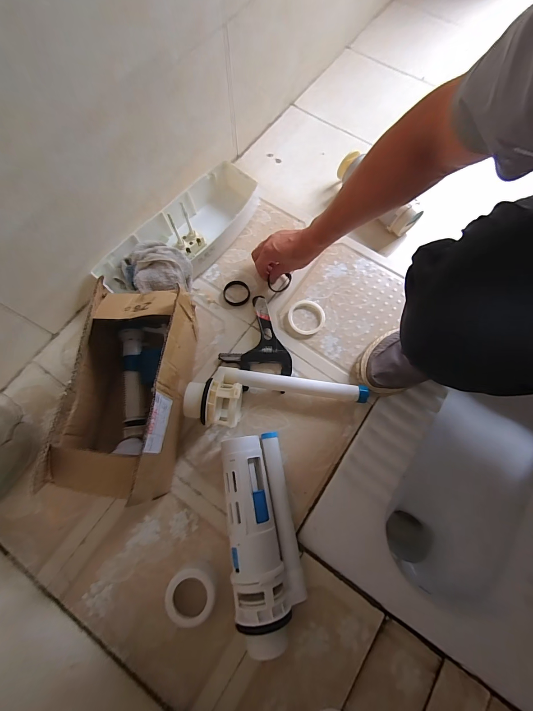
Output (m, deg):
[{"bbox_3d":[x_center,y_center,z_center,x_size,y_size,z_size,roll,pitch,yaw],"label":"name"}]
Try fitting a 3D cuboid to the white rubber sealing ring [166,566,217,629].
[{"bbox_3d":[-0.112,0.358,0.457,0.071,0.030,0.071,0,71,-1],"label":"white rubber sealing ring"}]

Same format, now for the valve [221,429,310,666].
[{"bbox_3d":[-0.006,0.266,0.474,0.102,0.081,0.278,-8,72,-4],"label":"valve"}]

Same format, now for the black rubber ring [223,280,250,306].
[{"bbox_3d":[-0.062,-0.130,0.637,0.054,0.011,0.056,0,71,-1],"label":"black rubber ring"}]

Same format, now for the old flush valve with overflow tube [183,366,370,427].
[{"bbox_3d":[0.018,0.076,0.530,0.310,0.084,0.099,4,71,1],"label":"old flush valve with overflow tube"}]

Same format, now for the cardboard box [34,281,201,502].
[{"bbox_3d":[-0.213,0.049,0.487,0.159,0.171,0.299,7,71,2],"label":"cardboard box"}]

